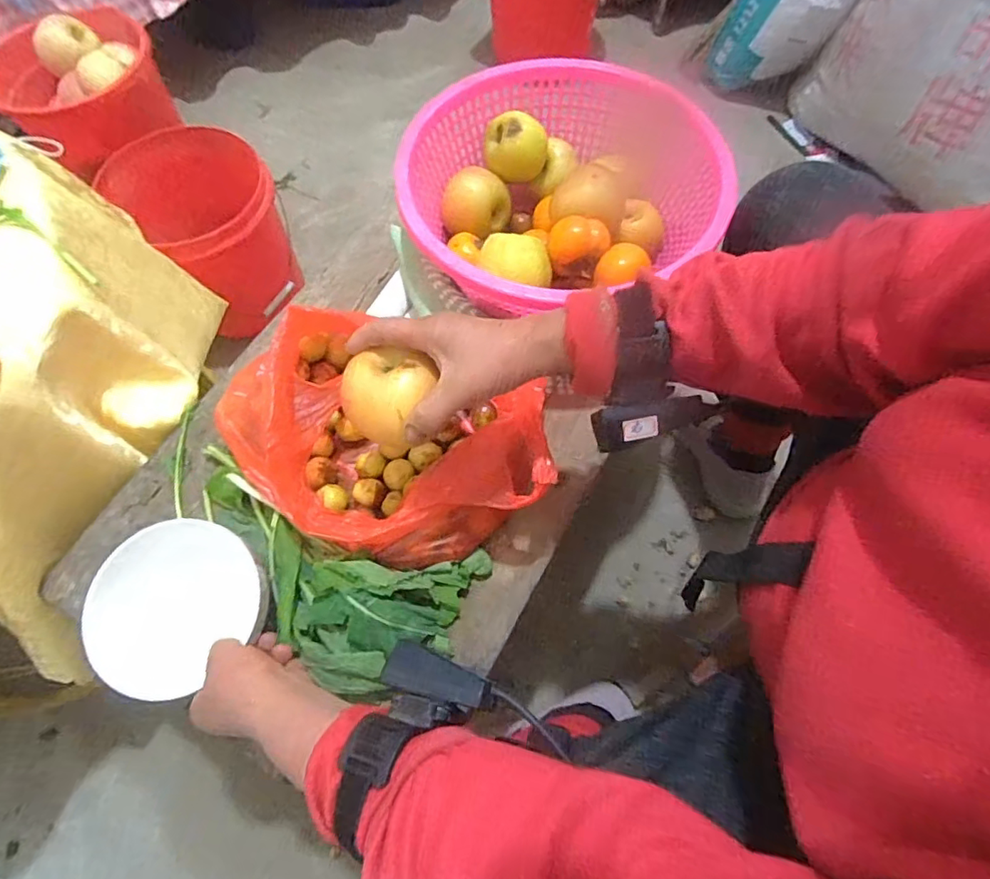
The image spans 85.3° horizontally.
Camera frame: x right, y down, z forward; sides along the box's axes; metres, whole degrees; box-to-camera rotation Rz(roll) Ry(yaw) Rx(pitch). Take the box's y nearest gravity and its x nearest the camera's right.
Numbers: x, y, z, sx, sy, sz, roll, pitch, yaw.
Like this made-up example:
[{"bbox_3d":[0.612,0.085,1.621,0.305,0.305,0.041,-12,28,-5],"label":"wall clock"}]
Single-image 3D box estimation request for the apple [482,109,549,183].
[{"bbox_3d":[0.022,-0.314,0.570,0.065,0.049,0.057,-6,66,-3],"label":"apple"}]

